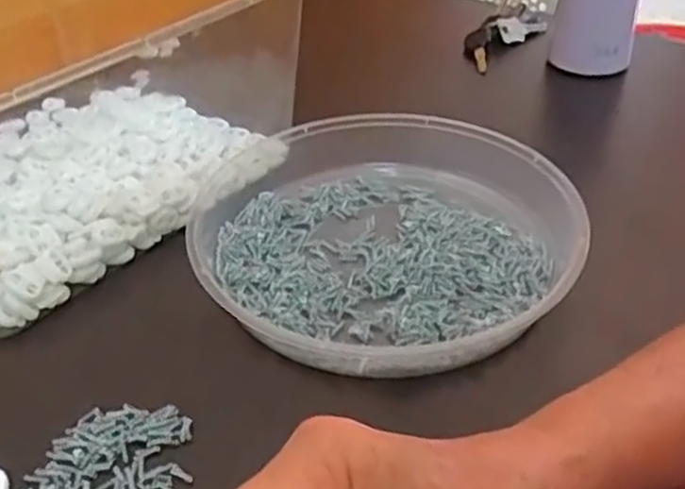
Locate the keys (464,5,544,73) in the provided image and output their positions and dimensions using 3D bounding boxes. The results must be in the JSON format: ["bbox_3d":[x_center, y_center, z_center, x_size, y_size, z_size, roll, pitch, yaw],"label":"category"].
[{"bbox_3d":[0.154,-0.203,0.710,0.107,0.033,0.040,-32,46,-33],"label":"keys"}]

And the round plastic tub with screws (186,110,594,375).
[{"bbox_3d":[0.025,-0.013,0.467,0.229,0.044,0.235,-1,37,1],"label":"round plastic tub with screws"}]

